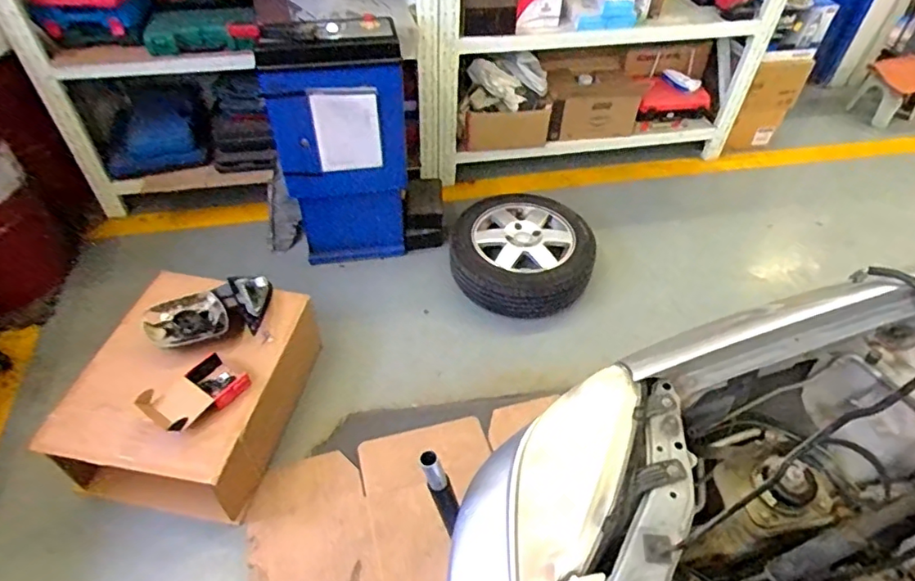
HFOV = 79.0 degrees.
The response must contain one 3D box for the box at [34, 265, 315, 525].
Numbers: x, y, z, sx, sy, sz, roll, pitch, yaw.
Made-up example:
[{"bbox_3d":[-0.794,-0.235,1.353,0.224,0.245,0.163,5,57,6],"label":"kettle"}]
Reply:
[{"bbox_3d":[-0.778,0.302,1.687,0.545,0.364,0.652,9,48,7],"label":"box"}]

